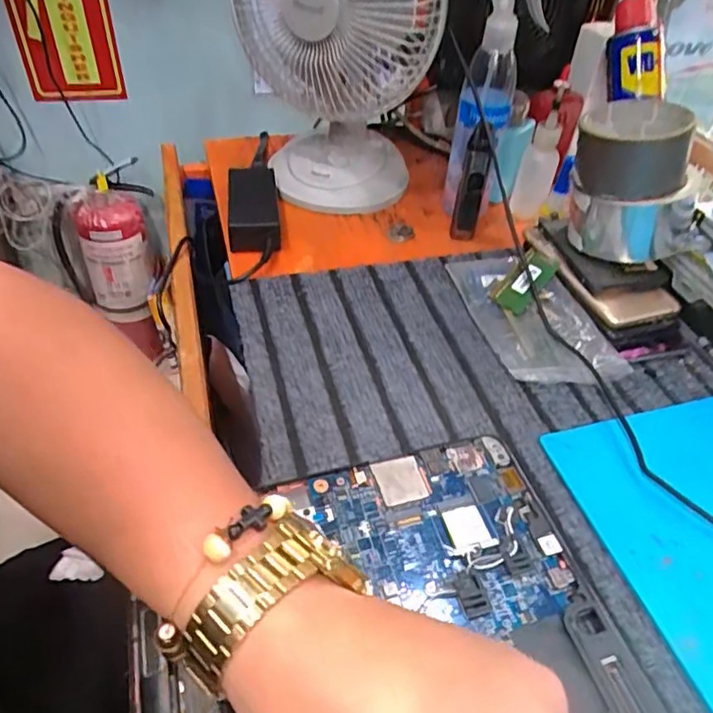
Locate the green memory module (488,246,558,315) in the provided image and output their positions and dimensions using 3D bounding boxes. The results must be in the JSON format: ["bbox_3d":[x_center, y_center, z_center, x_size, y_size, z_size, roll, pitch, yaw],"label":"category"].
[{"bbox_3d":[0.140,-0.063,0.479,0.029,0.006,0.071,33,63,25],"label":"green memory module"}]

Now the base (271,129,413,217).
[{"bbox_3d":[-0.019,-0.207,0.618,0.145,0.037,0.128,1,45,-4],"label":"base"}]

